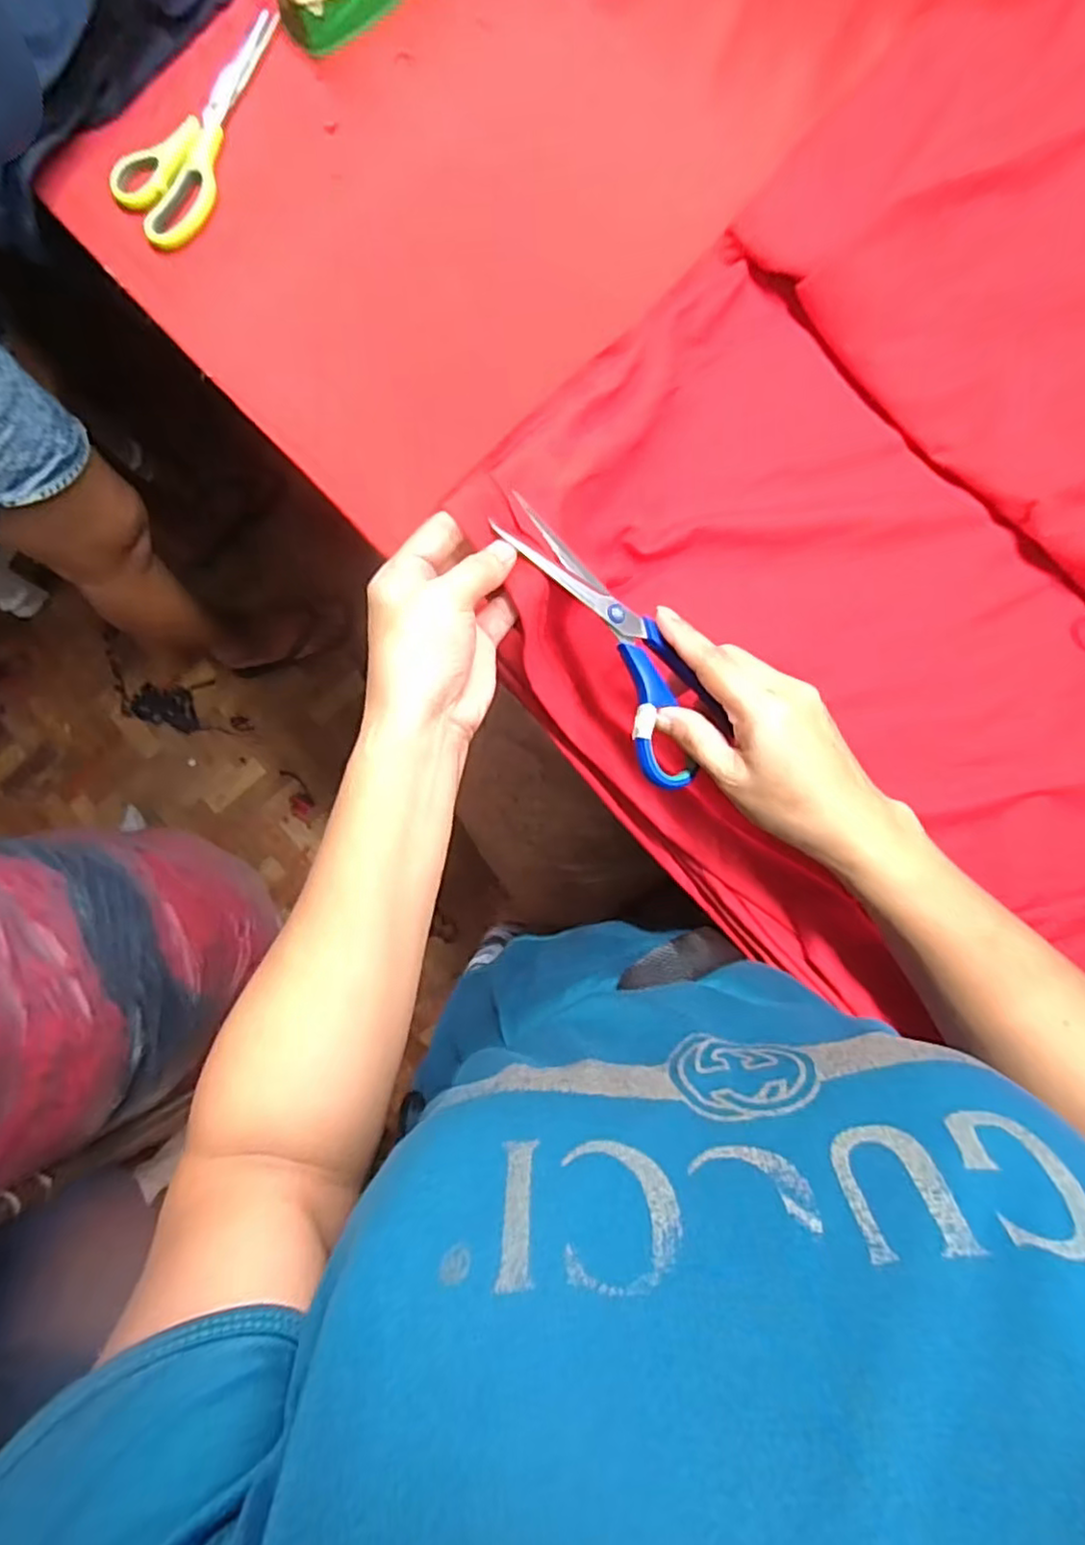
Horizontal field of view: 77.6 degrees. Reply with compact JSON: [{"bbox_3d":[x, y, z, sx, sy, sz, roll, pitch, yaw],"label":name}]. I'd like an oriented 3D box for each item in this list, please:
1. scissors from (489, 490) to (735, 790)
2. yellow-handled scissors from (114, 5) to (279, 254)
[{"bbox_3d":[0.040,-0.071,0.358,0.050,0.020,0.164,-33,96,0],"label":"scissors"},{"bbox_3d":[-0.267,-0.491,0.513,0.079,0.018,0.185,22,86,7],"label":"yellow-handled scissors"}]

